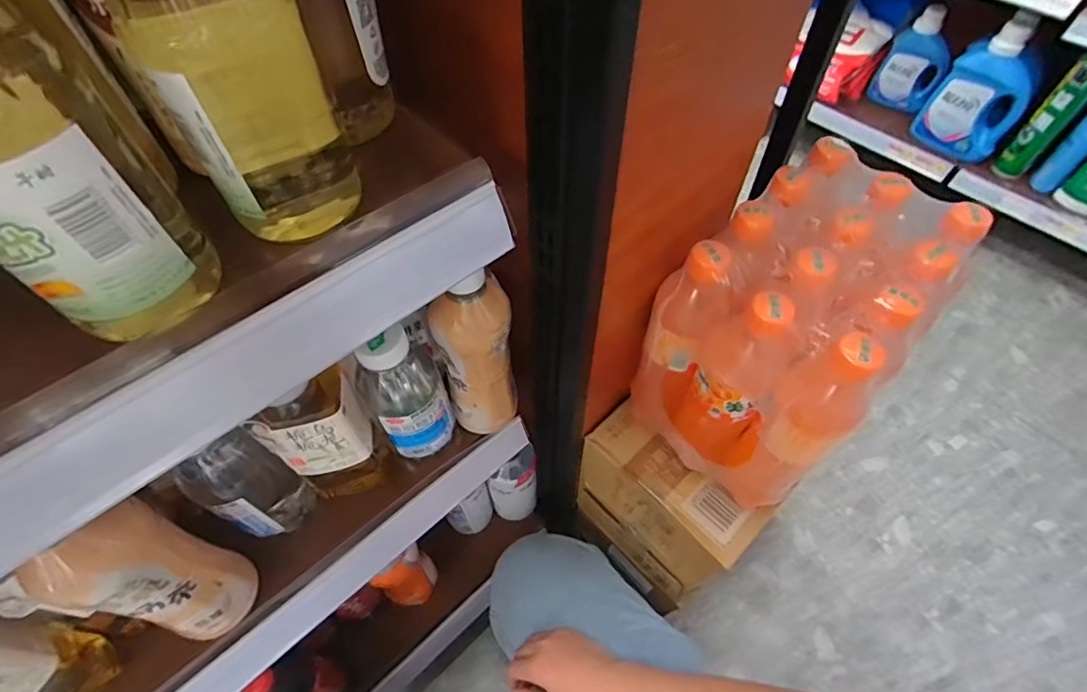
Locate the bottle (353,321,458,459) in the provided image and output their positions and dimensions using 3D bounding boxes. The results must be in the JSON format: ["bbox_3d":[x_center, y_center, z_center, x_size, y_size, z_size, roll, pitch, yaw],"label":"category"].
[{"bbox_3d":[-0.119,0.039,0.454,0.069,0.153,0.060,-20,58,-13],"label":"bottle"}]

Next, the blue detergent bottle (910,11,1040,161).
[{"bbox_3d":[0.990,-0.585,1.179,0.089,0.283,0.212,-1,55,-1],"label":"blue detergent bottle"}]

